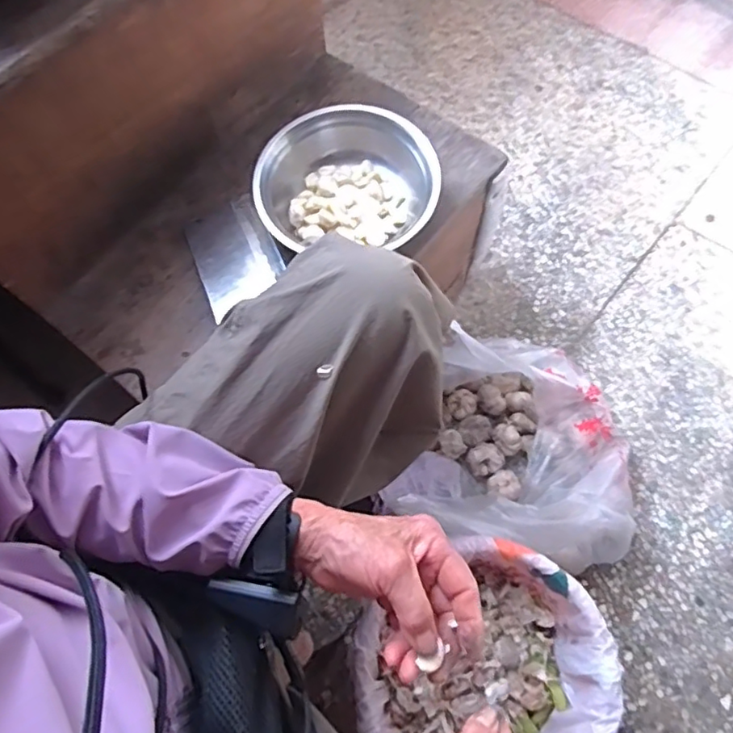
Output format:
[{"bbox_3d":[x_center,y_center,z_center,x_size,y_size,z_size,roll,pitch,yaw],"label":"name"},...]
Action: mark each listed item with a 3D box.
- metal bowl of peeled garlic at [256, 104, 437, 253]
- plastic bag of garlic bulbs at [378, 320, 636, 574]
[{"bbox_3d":[-0.018,-0.211,0.676,0.199,0.063,0.172,7,70,5],"label":"metal bowl of peeled garlic"},{"bbox_3d":[0.218,0.093,0.770,0.277,0.177,0.286,9,70,6],"label":"plastic bag of garlic bulbs"}]

